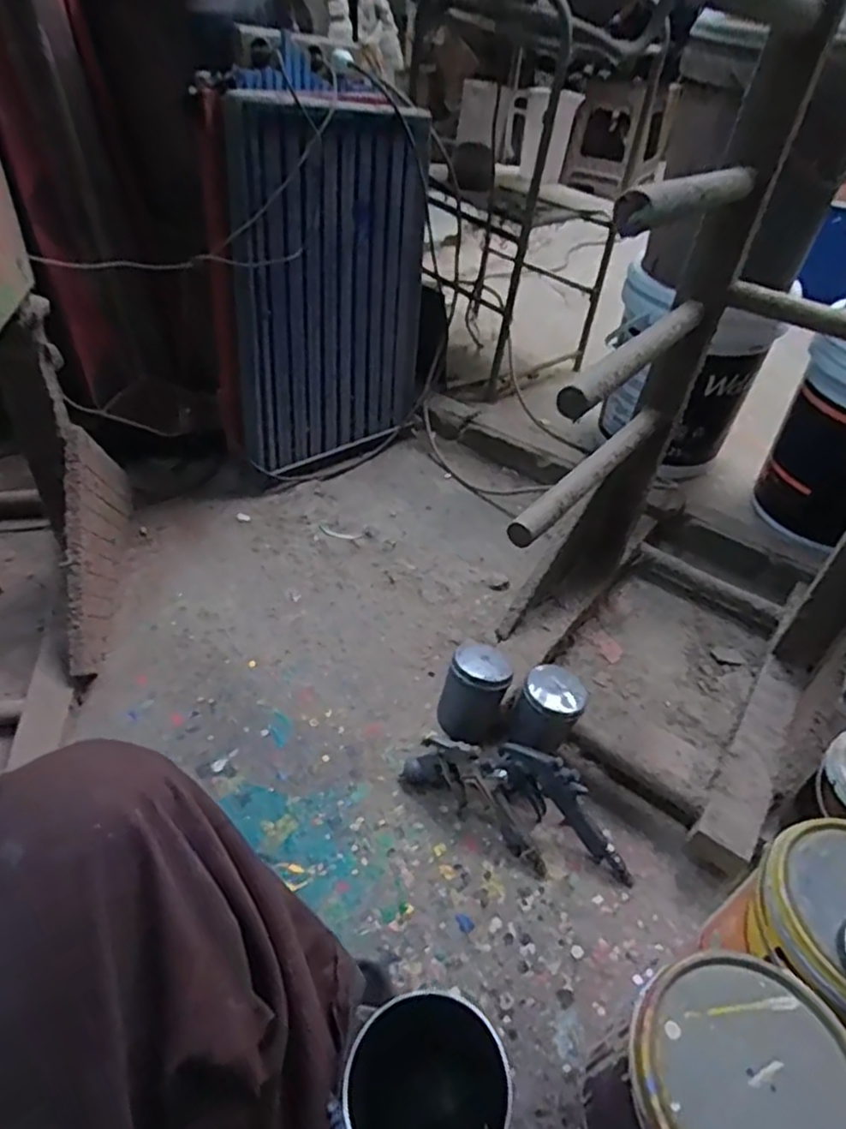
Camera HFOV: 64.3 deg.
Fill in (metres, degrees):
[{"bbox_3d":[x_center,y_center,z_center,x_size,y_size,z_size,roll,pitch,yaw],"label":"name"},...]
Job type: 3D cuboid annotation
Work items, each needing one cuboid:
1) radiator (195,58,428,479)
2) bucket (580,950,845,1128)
[{"bbox_3d":[-0.179,-0.517,1.241,0.126,0.660,0.436,31,45,31],"label":"radiator"},{"bbox_3d":[0.246,0.461,0.576,0.182,0.206,0.171,2,45,-2],"label":"bucket"}]

